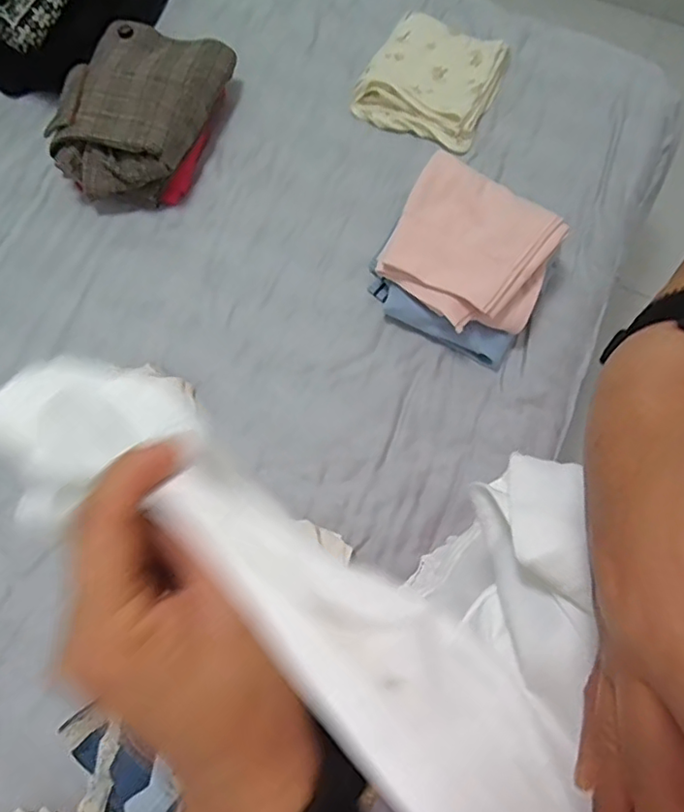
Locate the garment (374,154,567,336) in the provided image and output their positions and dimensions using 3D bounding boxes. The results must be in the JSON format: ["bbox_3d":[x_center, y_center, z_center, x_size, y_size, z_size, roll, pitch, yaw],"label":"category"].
[{"bbox_3d":[0.169,-0.205,0.770,0.211,0.073,0.191,31,74,10],"label":"garment"}]

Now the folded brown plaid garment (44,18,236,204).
[{"bbox_3d":[-0.296,-0.436,0.880,0.198,0.110,0.287,16,72,5],"label":"folded brown plaid garment"}]

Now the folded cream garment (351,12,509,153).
[{"bbox_3d":[0.141,-0.521,0.935,0.200,0.057,0.206,24,73,8],"label":"folded cream garment"}]

